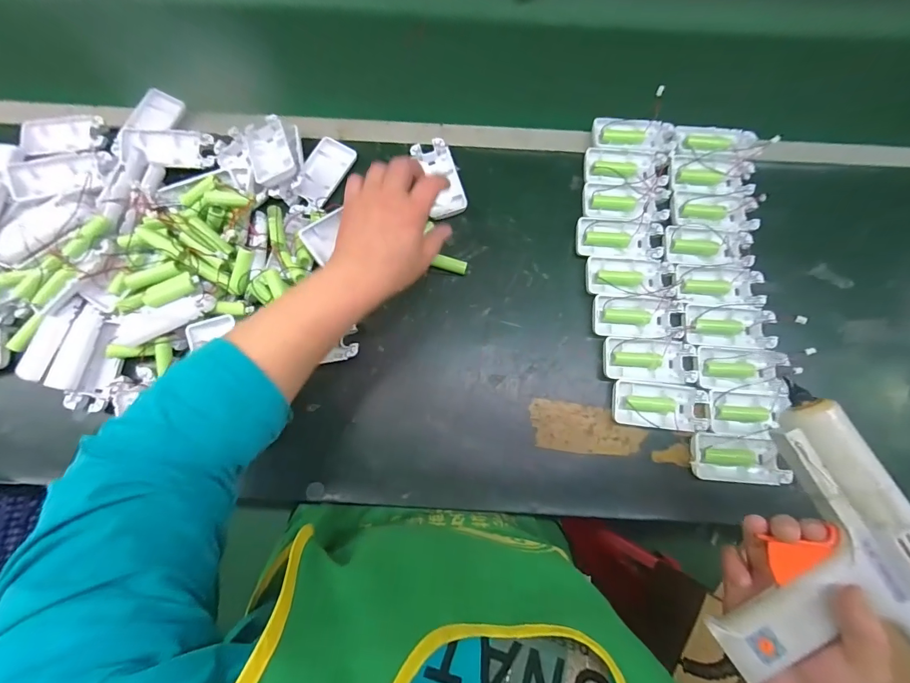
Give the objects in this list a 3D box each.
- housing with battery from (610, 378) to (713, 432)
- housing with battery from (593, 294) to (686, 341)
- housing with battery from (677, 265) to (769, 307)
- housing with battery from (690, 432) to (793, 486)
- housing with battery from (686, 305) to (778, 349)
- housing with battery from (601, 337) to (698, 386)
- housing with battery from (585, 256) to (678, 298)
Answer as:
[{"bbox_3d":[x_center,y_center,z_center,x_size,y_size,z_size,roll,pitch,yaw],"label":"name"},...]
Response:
[{"bbox_3d":[0.214,0.067,0.411,0.098,0.021,0.046,6,79,0],"label":"housing with battery"},{"bbox_3d":[0.201,-0.024,0.430,0.098,0.018,0.046,4,79,0],"label":"housing with battery"},{"bbox_3d":[0.295,-0.065,0.442,0.096,0.015,0.047,4,79,-1],"label":"housing with battery"},{"bbox_3d":[0.285,0.119,0.396,0.092,0.017,0.045,6,79,0],"label":"housing with battery"},{"bbox_3d":[0.297,-0.016,0.428,0.092,0.016,0.045,3,79,-1],"label":"housing with battery"},{"bbox_3d":[0.208,0.022,0.422,0.096,0.018,0.045,4,79,-1],"label":"housing with battery"},{"bbox_3d":[0.195,-0.071,0.439,0.095,0.015,0.046,2,79,-1],"label":"housing with battery"}]

